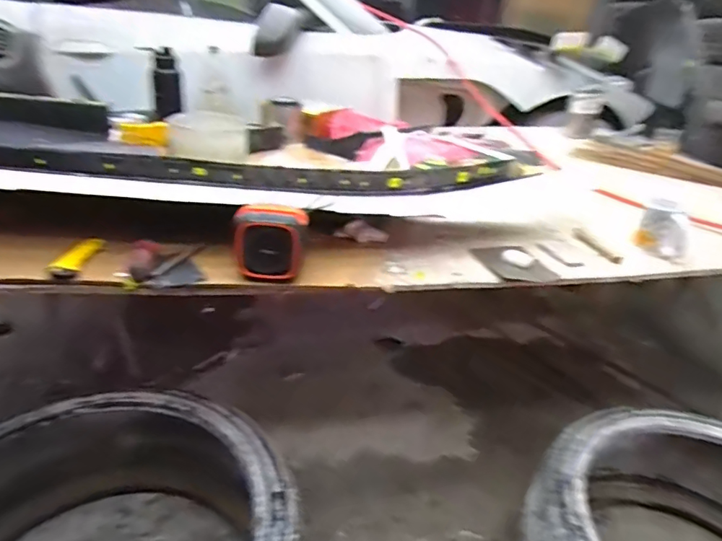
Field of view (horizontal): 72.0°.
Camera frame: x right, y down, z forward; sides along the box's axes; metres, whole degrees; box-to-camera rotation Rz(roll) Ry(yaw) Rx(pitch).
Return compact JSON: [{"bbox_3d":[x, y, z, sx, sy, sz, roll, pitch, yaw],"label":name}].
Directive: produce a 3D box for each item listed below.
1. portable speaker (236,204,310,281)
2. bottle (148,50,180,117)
[{"bbox_3d":[-0.134,-0.042,0.745,0.103,0.097,0.059,-2,27,-7],"label":"portable speaker"},{"bbox_3d":[-0.606,-0.570,1.515,0.106,0.198,0.072,-4,27,-11],"label":"bottle"}]

